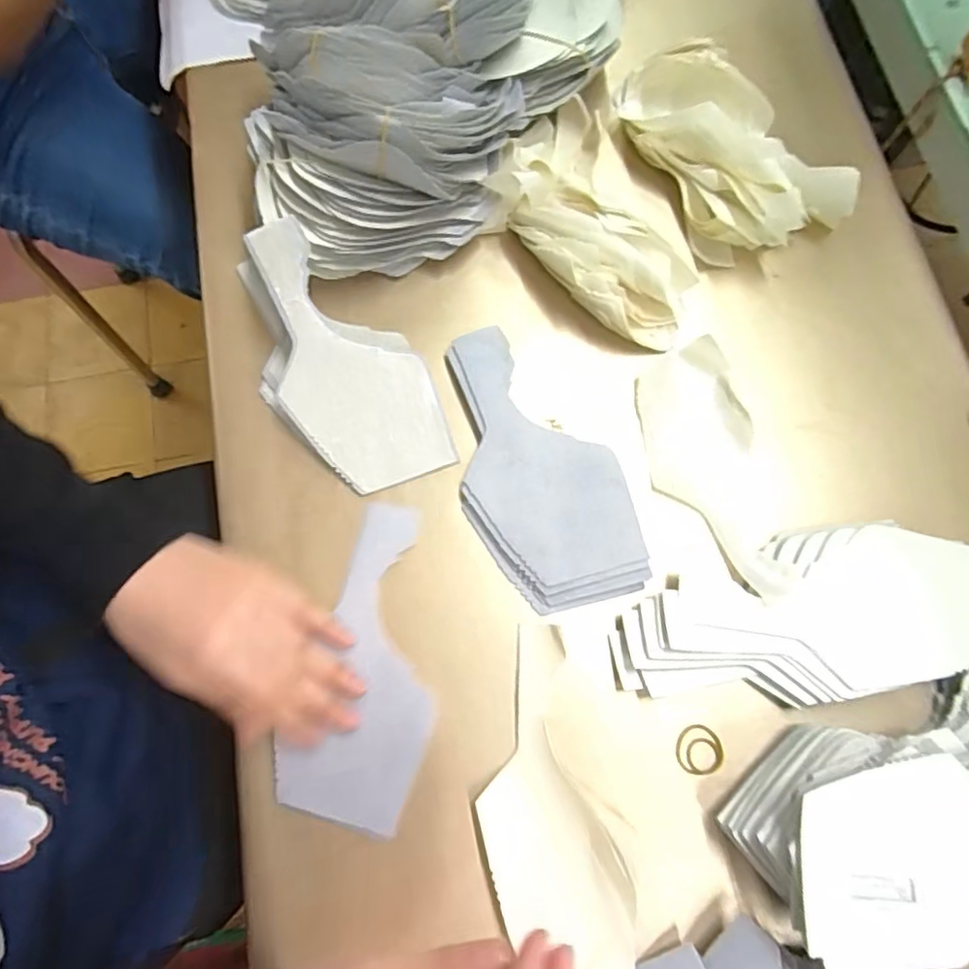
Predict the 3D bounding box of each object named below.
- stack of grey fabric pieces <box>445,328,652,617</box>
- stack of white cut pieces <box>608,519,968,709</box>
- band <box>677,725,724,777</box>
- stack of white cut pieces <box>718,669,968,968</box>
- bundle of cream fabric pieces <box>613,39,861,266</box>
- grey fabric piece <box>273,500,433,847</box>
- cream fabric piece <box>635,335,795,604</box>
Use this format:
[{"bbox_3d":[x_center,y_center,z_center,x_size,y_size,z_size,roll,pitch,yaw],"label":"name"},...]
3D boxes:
[{"bbox_3d":[0.035,-0.015,0.392,0.097,0.012,0.187,-13,74,-5],"label":"stack of grey fabric pieces"},{"bbox_3d":[0.187,0.080,0.362,0.217,0.027,0.094,-9,74,-4],"label":"stack of white cut pieces"},{"bbox_3d":[0.126,0.155,0.354,0.026,0.004,0.026,-8,74,-4],"label":"band"},{"bbox_3d":[0.233,0.176,0.324,0.191,0.050,0.106,-17,75,-6],"label":"stack of white cut pieces"},{"bbox_3d":[0.173,-0.248,0.441,0.101,0.051,0.176,-26,76,-8],"label":"bundle of cream fabric pieces"},{"bbox_3d":[-0.072,0.102,0.361,0.081,0.011,0.182,1,73,-1],"label":"grey fabric piece"},{"bbox_3d":[0.146,-0.012,0.396,0.068,0.015,0.171,-7,74,-3],"label":"cream fabric piece"}]

